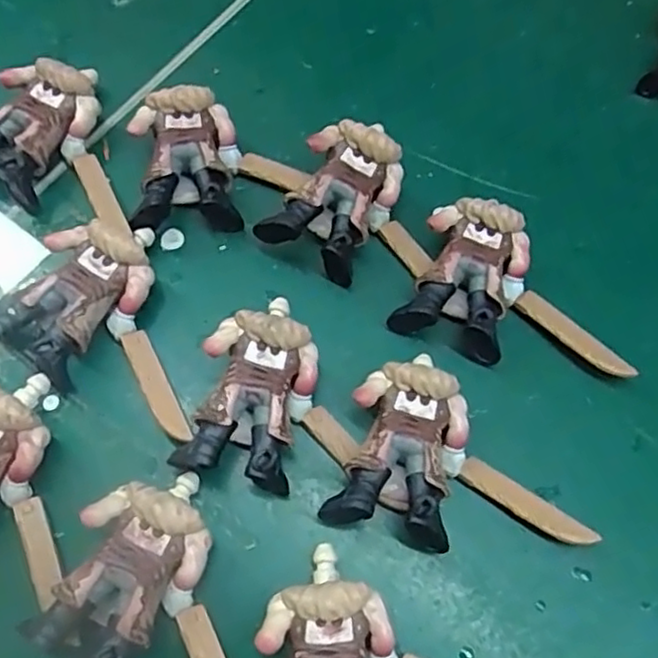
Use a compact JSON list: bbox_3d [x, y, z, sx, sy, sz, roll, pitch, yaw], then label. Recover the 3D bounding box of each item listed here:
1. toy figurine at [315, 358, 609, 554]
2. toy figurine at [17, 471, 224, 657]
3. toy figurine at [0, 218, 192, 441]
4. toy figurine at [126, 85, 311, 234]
[{"bbox_3d":[0.043,0.044,0.208,0.077,0.022,0.051,17,68,5],"label":"toy figurine"},{"bbox_3d":[-0.053,0.085,0.188,0.048,0.022,0.077,-15,69,-8],"label":"toy figurine"},{"bbox_3d":[-0.079,0.004,0.220,0.053,0.022,0.074,-12,69,-7],"label":"toy figurine"},{"bbox_3d":[-0.040,-0.061,0.246,0.060,0.025,0.047,-6,68,-5],"label":"toy figurine"}]

